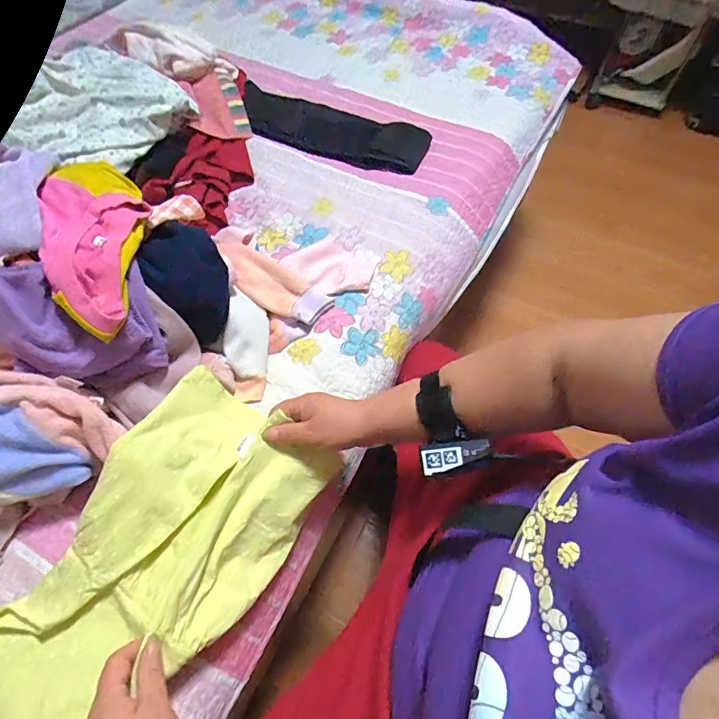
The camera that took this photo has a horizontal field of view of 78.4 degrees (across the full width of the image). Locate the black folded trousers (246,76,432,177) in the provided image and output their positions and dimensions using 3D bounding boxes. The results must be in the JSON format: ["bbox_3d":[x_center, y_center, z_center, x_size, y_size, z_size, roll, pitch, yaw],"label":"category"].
[{"bbox_3d":[-0.060,-0.468,0.885,0.403,0.040,0.123,21,60,12],"label":"black folded trousers"}]

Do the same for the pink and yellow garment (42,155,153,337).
[{"bbox_3d":[-0.310,-0.150,0.529,0.112,0.055,0.254,-19,61,-13],"label":"pink and yellow garment"}]

